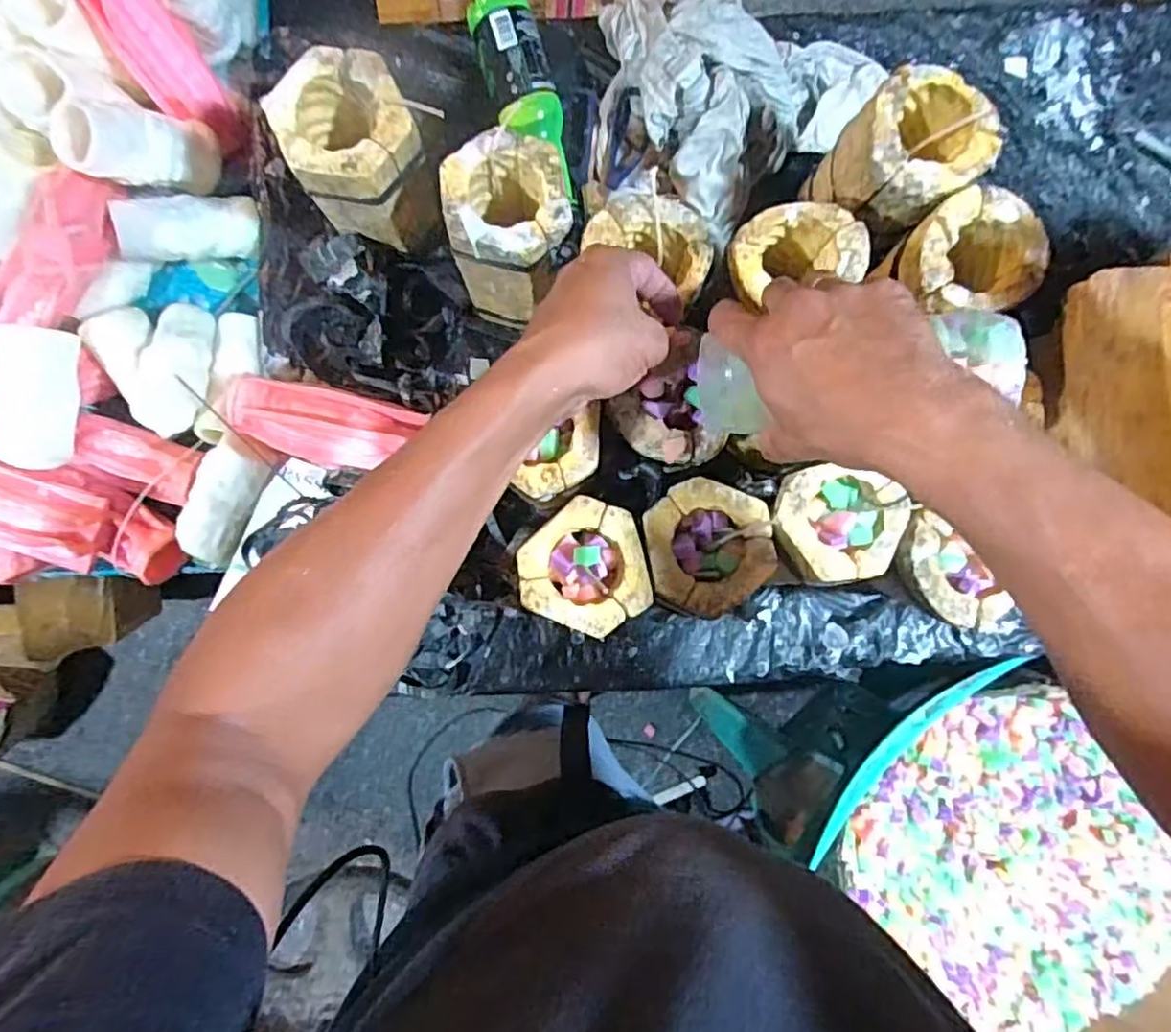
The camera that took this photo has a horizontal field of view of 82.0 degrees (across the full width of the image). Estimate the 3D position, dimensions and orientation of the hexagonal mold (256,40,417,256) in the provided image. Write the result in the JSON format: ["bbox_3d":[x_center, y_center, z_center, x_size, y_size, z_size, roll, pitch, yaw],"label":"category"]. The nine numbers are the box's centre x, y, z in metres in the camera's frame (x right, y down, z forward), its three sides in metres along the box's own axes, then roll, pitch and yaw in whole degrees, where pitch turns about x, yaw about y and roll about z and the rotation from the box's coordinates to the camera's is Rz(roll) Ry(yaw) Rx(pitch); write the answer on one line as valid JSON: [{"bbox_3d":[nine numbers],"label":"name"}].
[{"bbox_3d":[-0.168,-0.268,0.507,0.088,0.103,0.092,-29,89,-1],"label":"hexagonal mold"}]

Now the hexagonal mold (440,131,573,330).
[{"bbox_3d":[-0.056,-0.215,0.521,0.088,0.125,0.097,-4,89,-1],"label":"hexagonal mold"}]

